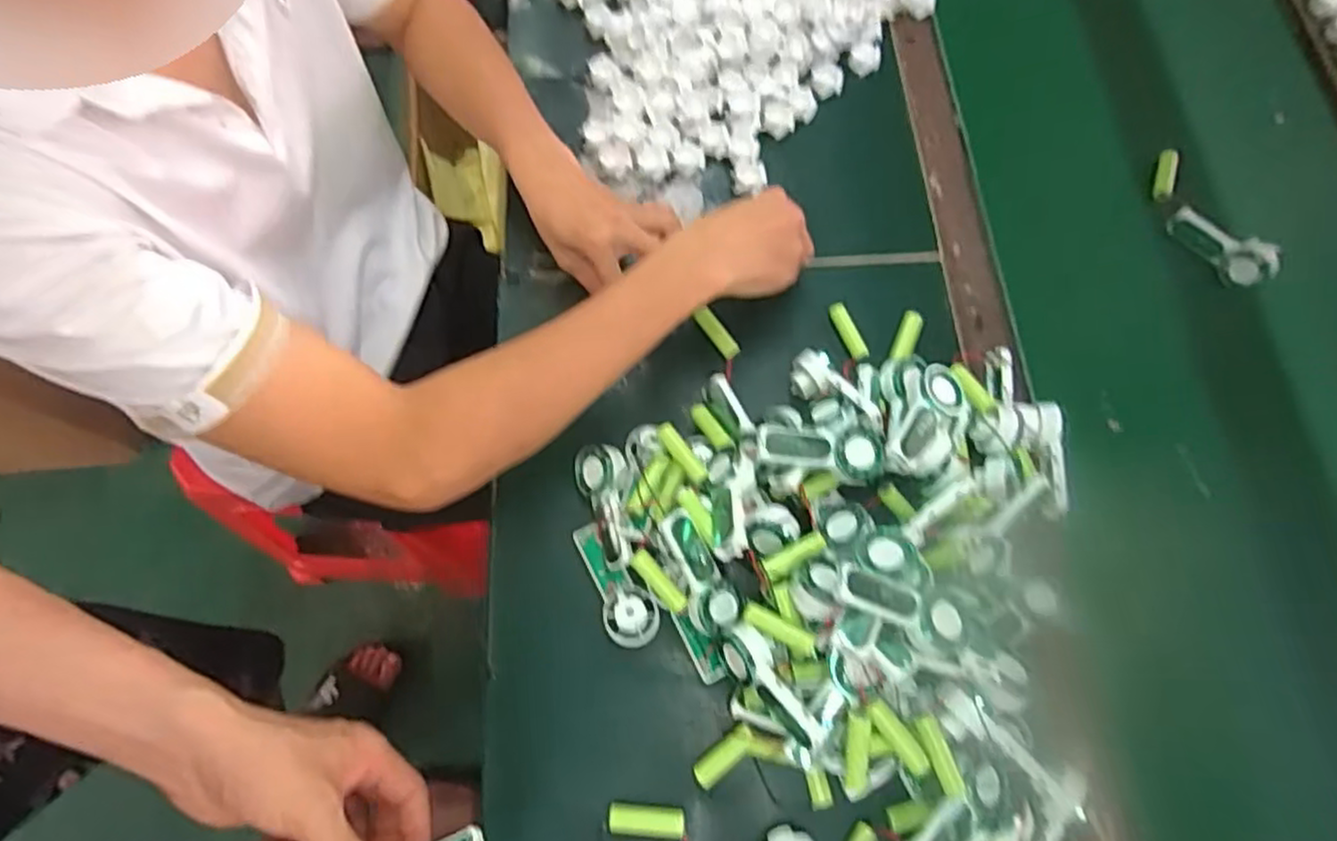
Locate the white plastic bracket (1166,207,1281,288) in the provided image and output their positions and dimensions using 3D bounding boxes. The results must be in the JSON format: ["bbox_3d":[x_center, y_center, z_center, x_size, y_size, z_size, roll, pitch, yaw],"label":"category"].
[{"bbox_3d":[0.508,-0.160,0.652,0.040,0.027,0.096,-40,73,-14],"label":"white plastic bracket"}]

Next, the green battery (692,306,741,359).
[{"bbox_3d":[0.041,-0.074,0.608,0.015,0.015,0.049,-38,88,-14],"label":"green battery"}]

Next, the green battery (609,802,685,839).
[{"bbox_3d":[-0.015,0.272,0.483,0.050,0.018,0.019,4,69,0],"label":"green battery"}]

